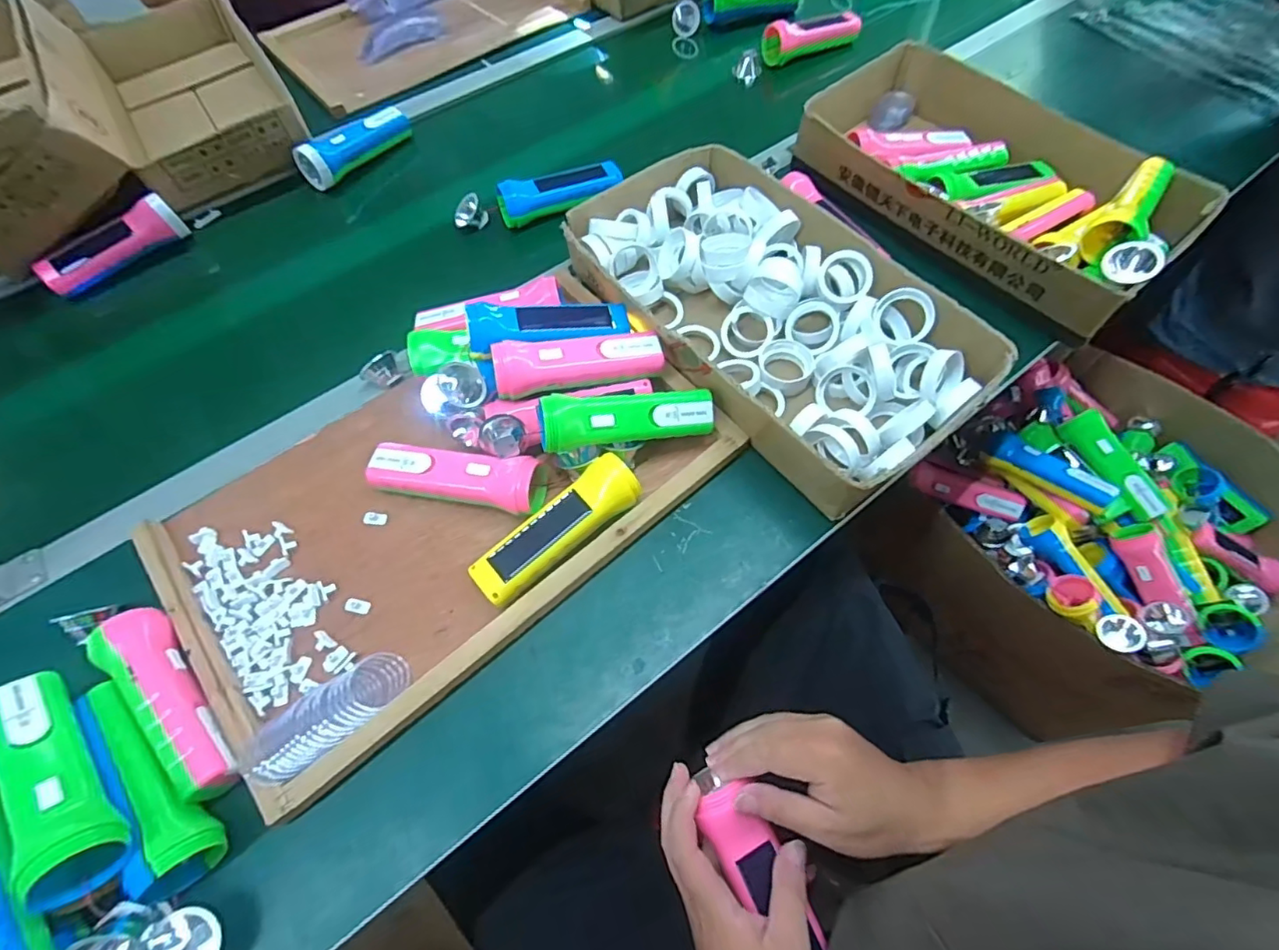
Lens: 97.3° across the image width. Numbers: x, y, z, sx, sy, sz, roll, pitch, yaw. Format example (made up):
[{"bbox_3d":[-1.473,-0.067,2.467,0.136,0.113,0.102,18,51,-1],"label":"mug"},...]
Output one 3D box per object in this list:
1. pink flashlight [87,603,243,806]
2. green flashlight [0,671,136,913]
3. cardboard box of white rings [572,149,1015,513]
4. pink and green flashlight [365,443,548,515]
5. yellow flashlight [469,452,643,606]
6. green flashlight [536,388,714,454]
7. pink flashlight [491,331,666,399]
[{"bbox_3d":[-0.351,0.166,0.419,0.163,0.037,0.041,40,70,21],"label":"pink flashlight"},{"bbox_3d":[-0.383,0.196,0.369,0.047,0.050,0.157,-40,67,-18],"label":"green flashlight"},{"bbox_3d":[0.117,-0.177,0.577,0.234,0.072,0.438,-34,66,-15],"label":"cardboard box of white rings"},{"bbox_3d":[-0.164,0.004,0.504,0.152,0.041,0.054,7,62,6],"label":"pink and green flashlight"},{"bbox_3d":[-0.069,0.048,0.481,0.153,0.053,0.046,-36,66,-16],"label":"yellow flashlight"},{"bbox_3d":[-0.010,-0.051,0.497,0.157,0.038,0.041,-7,60,-19],"label":"green flashlight"},{"bbox_3d":[-0.056,-0.108,0.511,0.156,0.043,0.042,-15,62,-6],"label":"pink flashlight"}]

